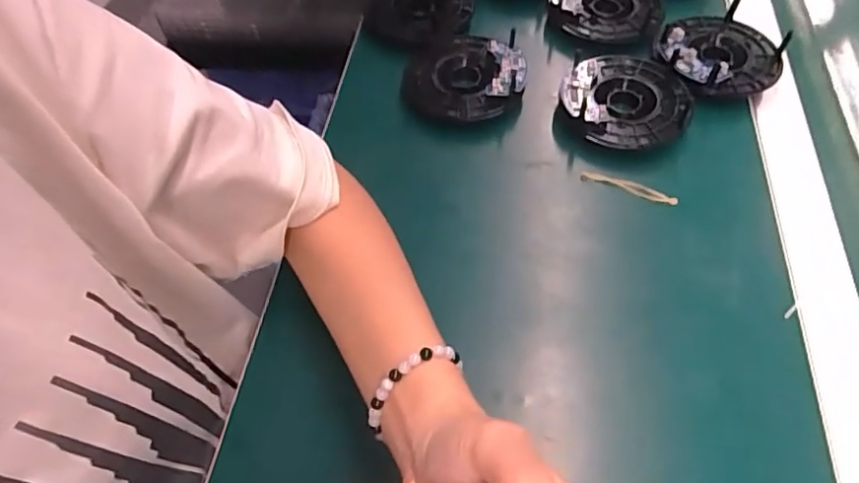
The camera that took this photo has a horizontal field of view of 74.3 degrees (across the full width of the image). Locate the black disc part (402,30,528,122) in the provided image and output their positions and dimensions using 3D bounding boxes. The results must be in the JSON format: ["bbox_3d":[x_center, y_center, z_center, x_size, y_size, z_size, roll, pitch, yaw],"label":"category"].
[{"bbox_3d":[0.030,-0.137,0.472,0.097,0.026,0.093,11,59,8],"label":"black disc part"}]

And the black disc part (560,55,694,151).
[{"bbox_3d":[0.154,-0.114,0.449,0.095,0.020,0.093,16,60,11],"label":"black disc part"}]

